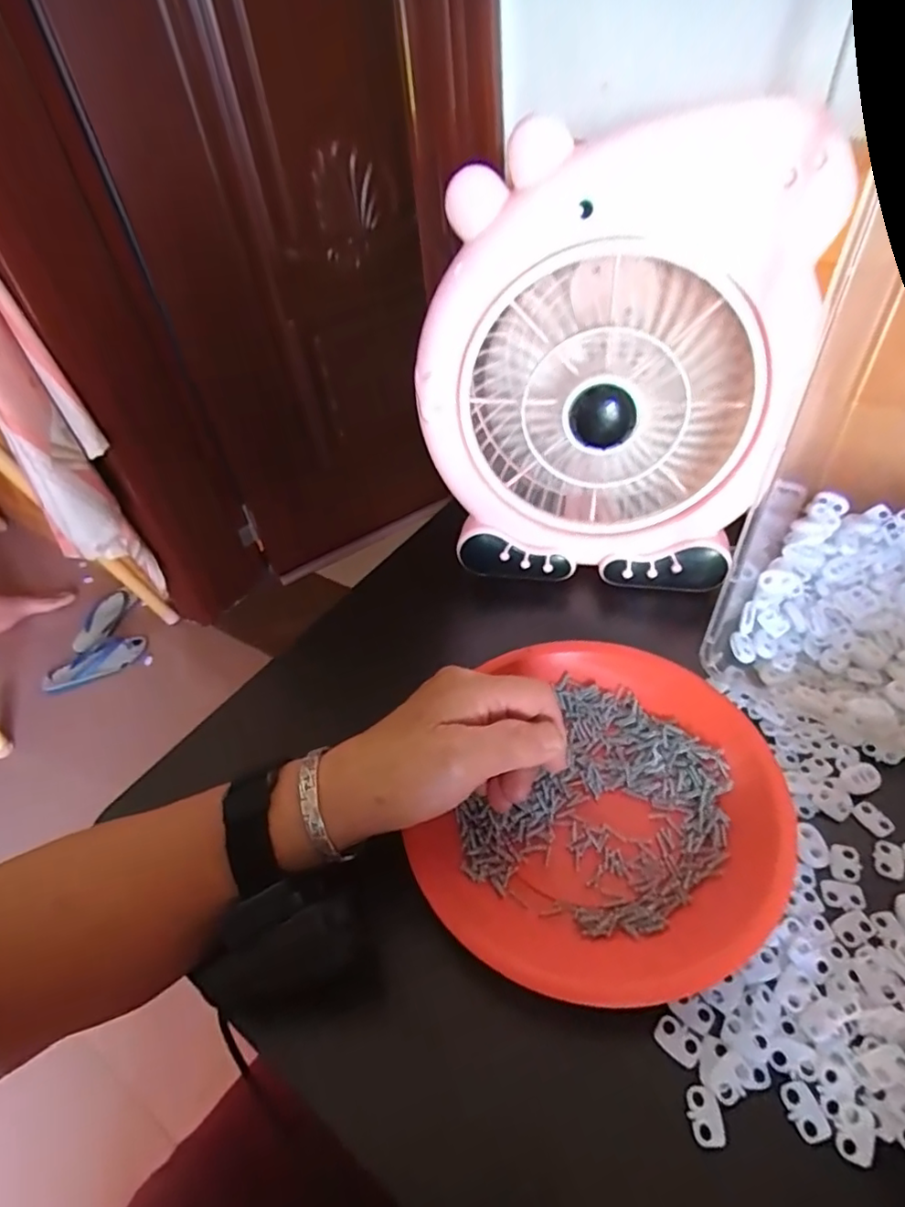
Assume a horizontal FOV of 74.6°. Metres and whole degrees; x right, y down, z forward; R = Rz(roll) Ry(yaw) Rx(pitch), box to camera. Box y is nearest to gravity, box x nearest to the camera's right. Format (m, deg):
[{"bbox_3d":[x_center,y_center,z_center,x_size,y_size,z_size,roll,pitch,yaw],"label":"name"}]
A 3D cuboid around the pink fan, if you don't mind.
[{"bbox_3d":[0.102,-0.160,0.404,0.225,0.253,0.135,9,46,15],"label":"pink fan"}]

